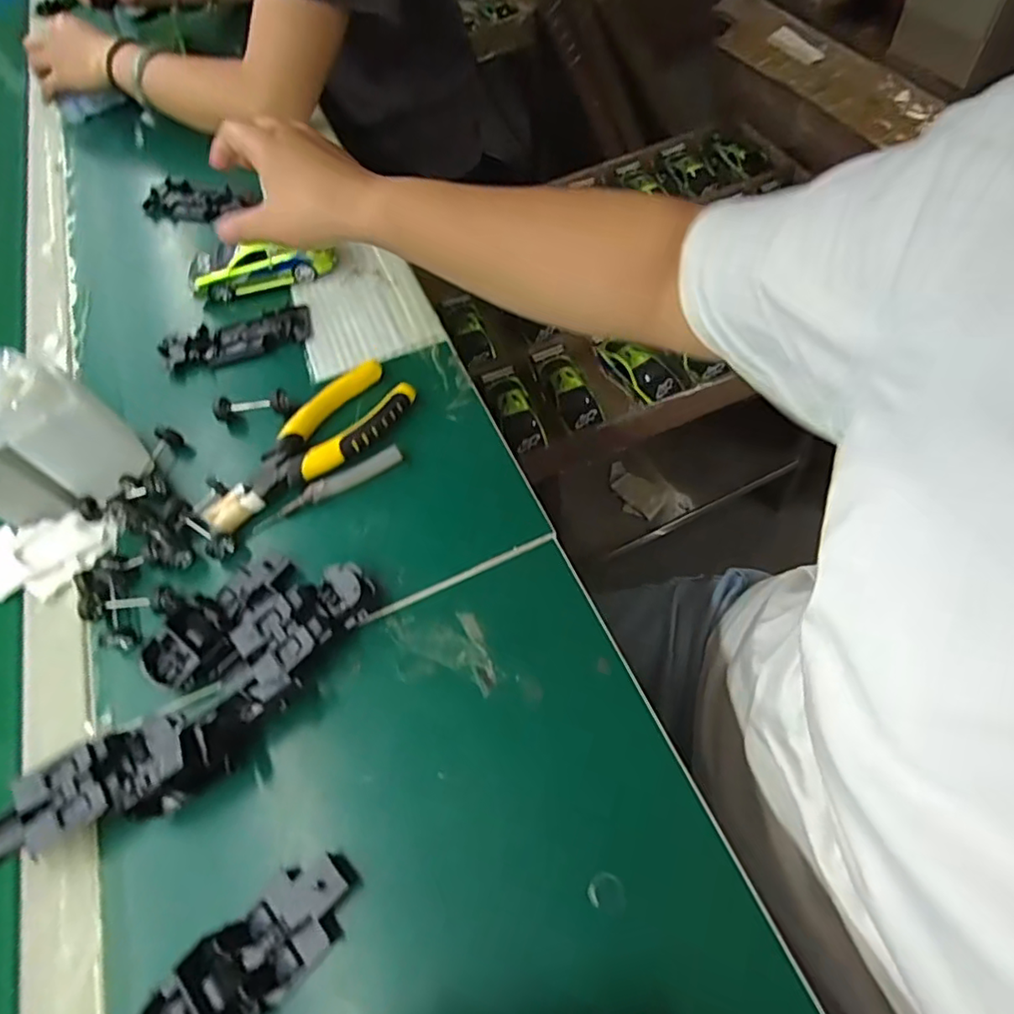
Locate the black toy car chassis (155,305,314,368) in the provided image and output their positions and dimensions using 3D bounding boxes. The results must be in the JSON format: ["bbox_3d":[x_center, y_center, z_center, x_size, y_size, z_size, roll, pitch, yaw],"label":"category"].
[{"bbox_3d":[-0.226,-0.141,0.502,0.122,0.012,0.045,-16,58,-2],"label":"black toy car chassis"}]

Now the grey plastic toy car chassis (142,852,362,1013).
[{"bbox_3d":[-0.116,0.208,0.280,0.100,0.017,0.040,-41,62,-16],"label":"grey plastic toy car chassis"}]

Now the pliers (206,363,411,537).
[{"bbox_3d":[-0.138,-0.042,0.430,0.058,0.013,0.163,33,68,24],"label":"pliers"}]

